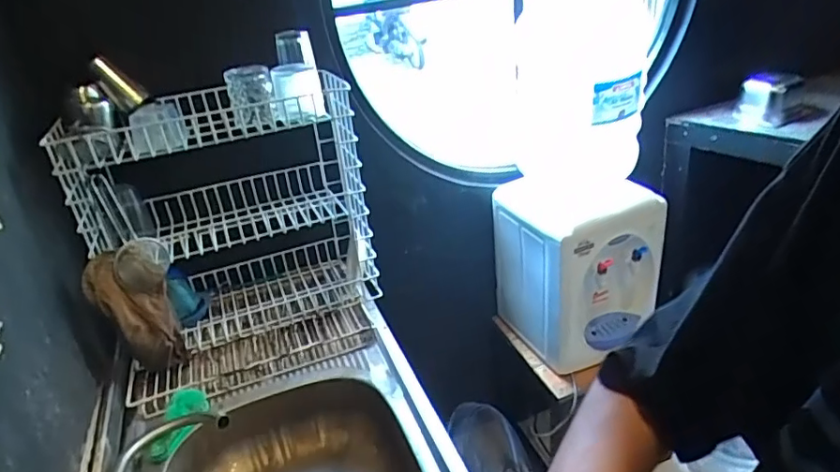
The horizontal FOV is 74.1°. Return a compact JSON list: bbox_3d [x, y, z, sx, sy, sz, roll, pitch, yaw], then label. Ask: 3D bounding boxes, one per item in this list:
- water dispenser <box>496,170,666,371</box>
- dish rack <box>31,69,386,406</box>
[{"bbox_3d":[0.397,0.072,1.491,0.320,0.406,0.363,-17,31,-18],"label":"water dispenser"},{"bbox_3d":[-0.343,-0.012,1.062,0.505,0.469,0.341,-17,31,-18],"label":"dish rack"}]

